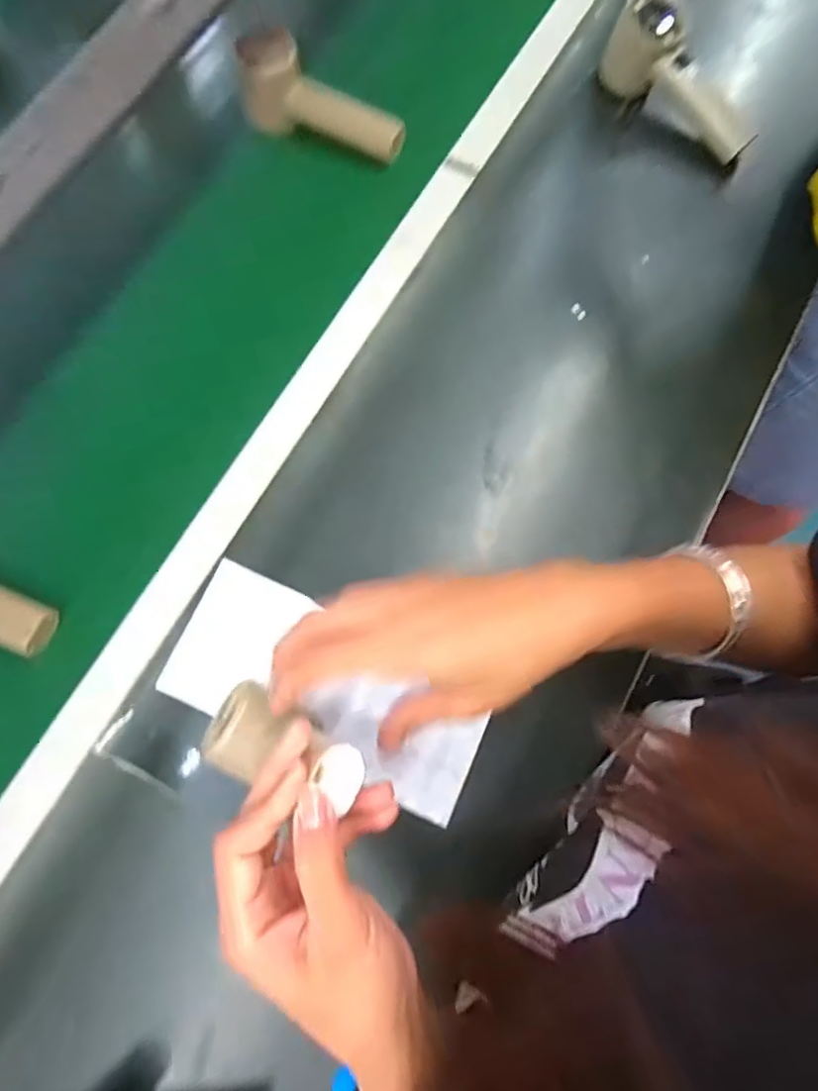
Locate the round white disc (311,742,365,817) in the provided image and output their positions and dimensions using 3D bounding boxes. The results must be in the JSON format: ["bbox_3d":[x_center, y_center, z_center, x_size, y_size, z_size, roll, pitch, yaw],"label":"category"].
[{"bbox_3d":[-0.030,0.100,0.256,0.021,0.007,0.024,26,76,9],"label":"round white disc"}]

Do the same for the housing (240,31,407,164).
[{"bbox_3d":[-0.076,-0.392,0.510,0.142,0.055,0.058,16,75,6],"label":"housing"}]

